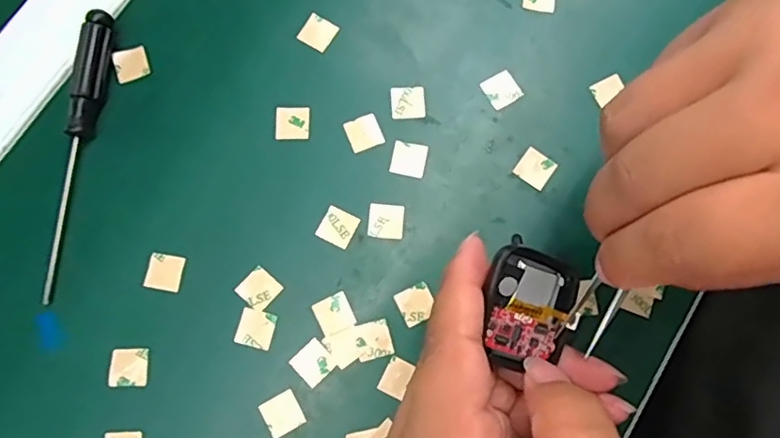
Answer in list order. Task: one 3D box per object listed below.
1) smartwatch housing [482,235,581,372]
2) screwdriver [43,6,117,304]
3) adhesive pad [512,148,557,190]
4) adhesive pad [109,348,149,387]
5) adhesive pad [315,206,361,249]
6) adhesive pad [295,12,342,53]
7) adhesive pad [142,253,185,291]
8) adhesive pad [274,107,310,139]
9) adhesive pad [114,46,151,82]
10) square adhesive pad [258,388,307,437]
[{"bbox_3d":[0.050,0.032,0.210,0.038,0.013,0.043,19,85,-23],"label":"smartwatch housing"},{"bbox_3d":[-0.142,-0.031,0.256,0.011,0.013,0.131,7,79,0],"label":"screwdriver"},{"bbox_3d":[0.066,-0.023,0.260,0.015,0.004,0.015,35,81,5],"label":"adhesive pad"},{"bbox_3d":[-0.111,0.063,0.242,0.016,0.004,0.016,-4,80,-2],"label":"adhesive pad"},{"bbox_3d":[-0.023,0.003,0.254,0.015,0.004,0.015,26,80,4],"label":"adhesive pad"},{"bbox_3d":[-0.035,-0.090,0.273,0.015,0.004,0.016,33,81,5],"label":"adhesive pad"},{"bbox_3d":[-0.099,0.023,0.250,0.015,0.004,0.015,11,79,1],"label":"adhesive pad"},{"bbox_3d":[-0.045,-0.045,0.264,0.016,0.004,0.016,-1,79,-1],"label":"adhesive pad"},{"bbox_3d":[-0.123,-0.074,0.269,0.016,0.004,0.015,-19,80,-4],"label":"adhesive pad"},{"bbox_3d":[-0.045,0.081,0.238,0.015,0.004,0.015,-29,81,-6],"label":"square adhesive pad"}]

